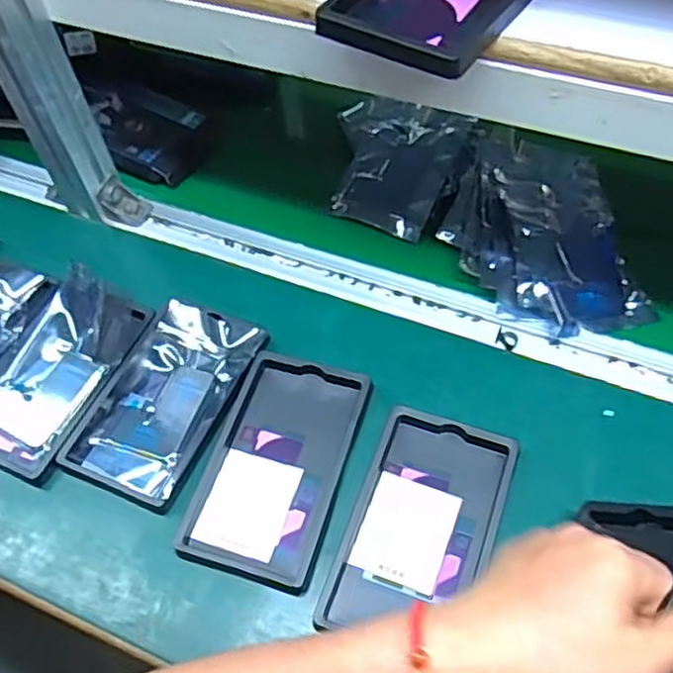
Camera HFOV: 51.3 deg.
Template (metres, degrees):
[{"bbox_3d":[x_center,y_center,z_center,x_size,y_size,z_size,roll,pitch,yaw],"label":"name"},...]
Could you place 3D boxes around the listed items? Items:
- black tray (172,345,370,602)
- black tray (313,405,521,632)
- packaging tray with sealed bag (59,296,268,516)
[{"bbox_3d":[-0.041,0.088,0.494,0.094,0.014,0.160,13,57,13],"label":"black tray"},{"bbox_3d":[0.056,0.126,0.465,0.091,0.019,0.152,17,58,15],"label":"black tray"},{"bbox_3d":[-0.126,0.045,0.532,0.095,0.014,0.159,20,59,18],"label":"packaging tray with sealed bag"}]

